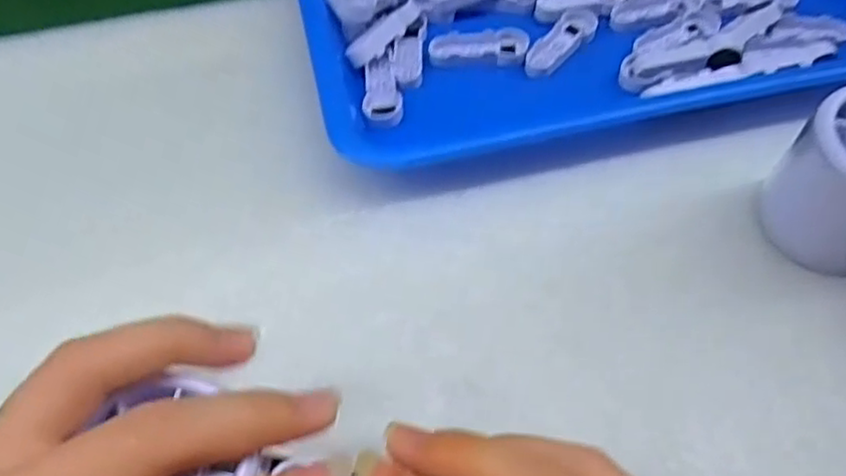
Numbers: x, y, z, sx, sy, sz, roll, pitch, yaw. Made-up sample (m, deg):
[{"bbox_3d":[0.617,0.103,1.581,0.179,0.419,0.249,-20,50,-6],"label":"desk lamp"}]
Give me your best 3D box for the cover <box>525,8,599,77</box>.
[{"bbox_3d":[0.075,-0.105,0.364,0.020,0.004,0.056,34,63,22],"label":"cover"}]

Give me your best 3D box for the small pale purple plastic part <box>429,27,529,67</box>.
[{"bbox_3d":[0.029,-0.100,0.359,0.050,0.007,0.017,-2,56,0],"label":"small pale purple plastic part"}]

